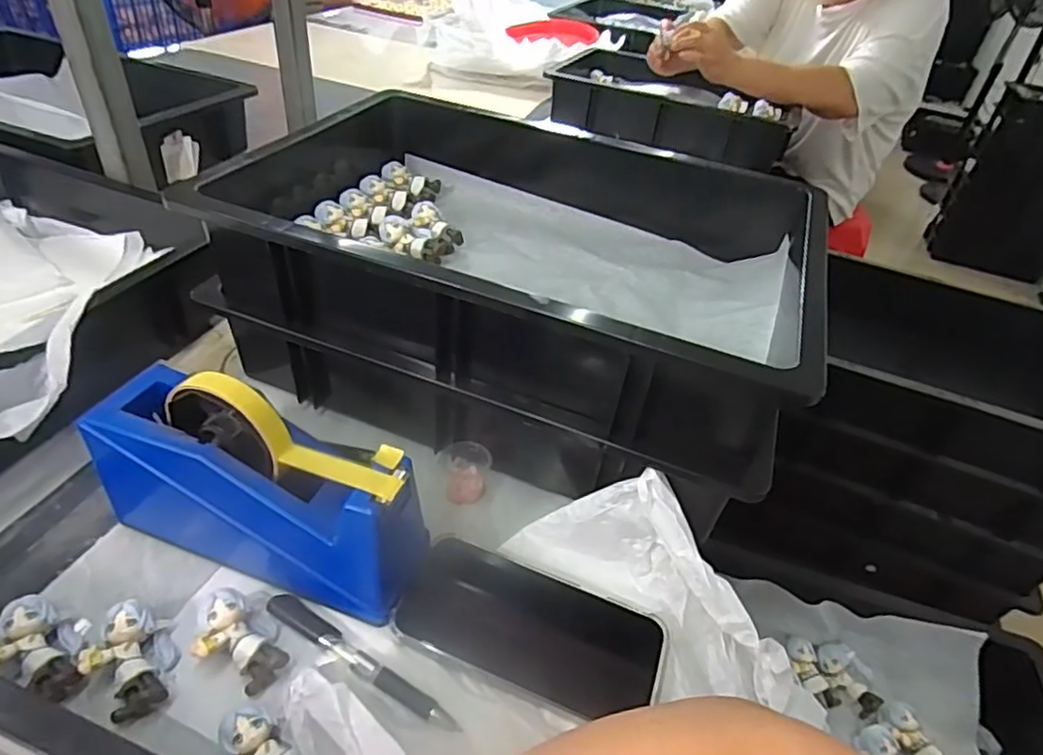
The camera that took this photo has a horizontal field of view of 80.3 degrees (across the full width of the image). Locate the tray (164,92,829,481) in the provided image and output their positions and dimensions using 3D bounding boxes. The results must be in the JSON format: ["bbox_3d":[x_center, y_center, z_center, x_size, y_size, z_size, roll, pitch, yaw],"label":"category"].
[{"bbox_3d":[0.015,-0.116,0.541,0.415,0.110,0.350,17,40,11],"label":"tray"}]

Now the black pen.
[{"bbox_3d":[-0.098,0.169,0.371,0.140,0.010,0.016,25,43,20],"label":"black pen"}]

